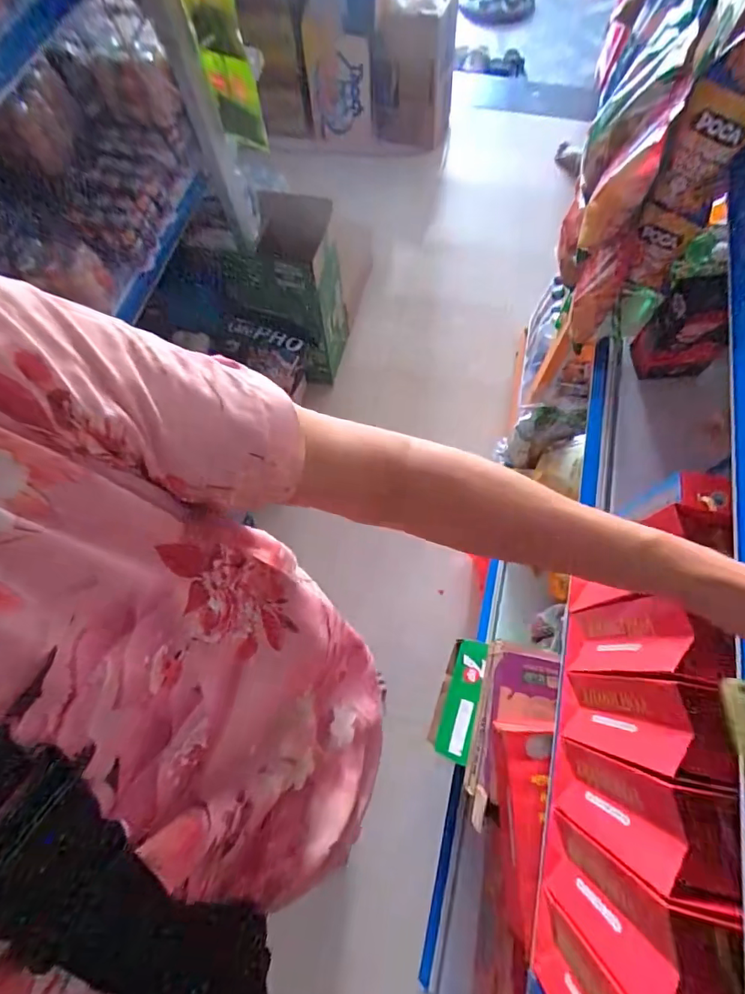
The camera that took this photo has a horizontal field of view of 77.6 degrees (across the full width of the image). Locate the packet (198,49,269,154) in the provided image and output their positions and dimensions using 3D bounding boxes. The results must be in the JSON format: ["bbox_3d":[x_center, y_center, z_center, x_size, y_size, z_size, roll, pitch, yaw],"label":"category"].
[{"bbox_3d":[-0.292,-0.860,1.010,0.108,0.175,0.028,20,71,9],"label":"packet"}]

